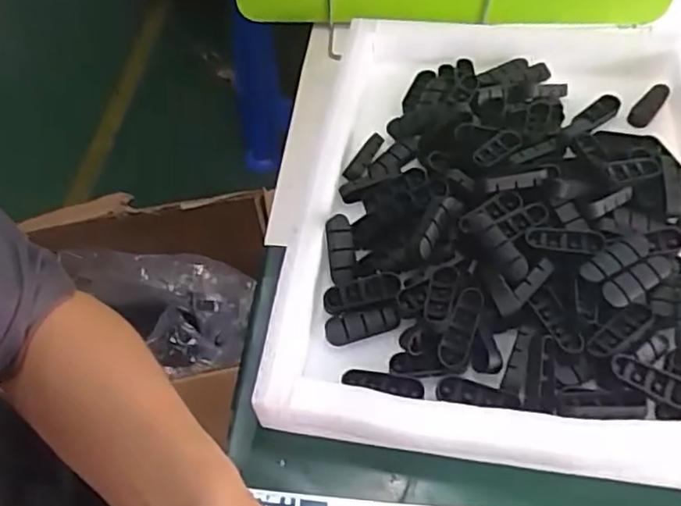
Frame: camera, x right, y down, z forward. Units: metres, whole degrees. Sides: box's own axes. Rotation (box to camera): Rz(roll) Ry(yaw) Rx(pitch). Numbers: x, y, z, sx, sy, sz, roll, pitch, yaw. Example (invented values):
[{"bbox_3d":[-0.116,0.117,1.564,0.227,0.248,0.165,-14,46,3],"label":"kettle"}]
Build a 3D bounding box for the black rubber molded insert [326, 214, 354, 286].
[{"bbox_3d":[0.001,-0.001,0.402,0.017,0.012,0.046,-7,55,0],"label":"black rubber molded insert"}]

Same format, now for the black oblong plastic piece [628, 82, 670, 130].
[{"bbox_3d":[0.242,-0.116,0.485,0.015,0.008,0.051,35,65,25],"label":"black oblong plastic piece"}]

